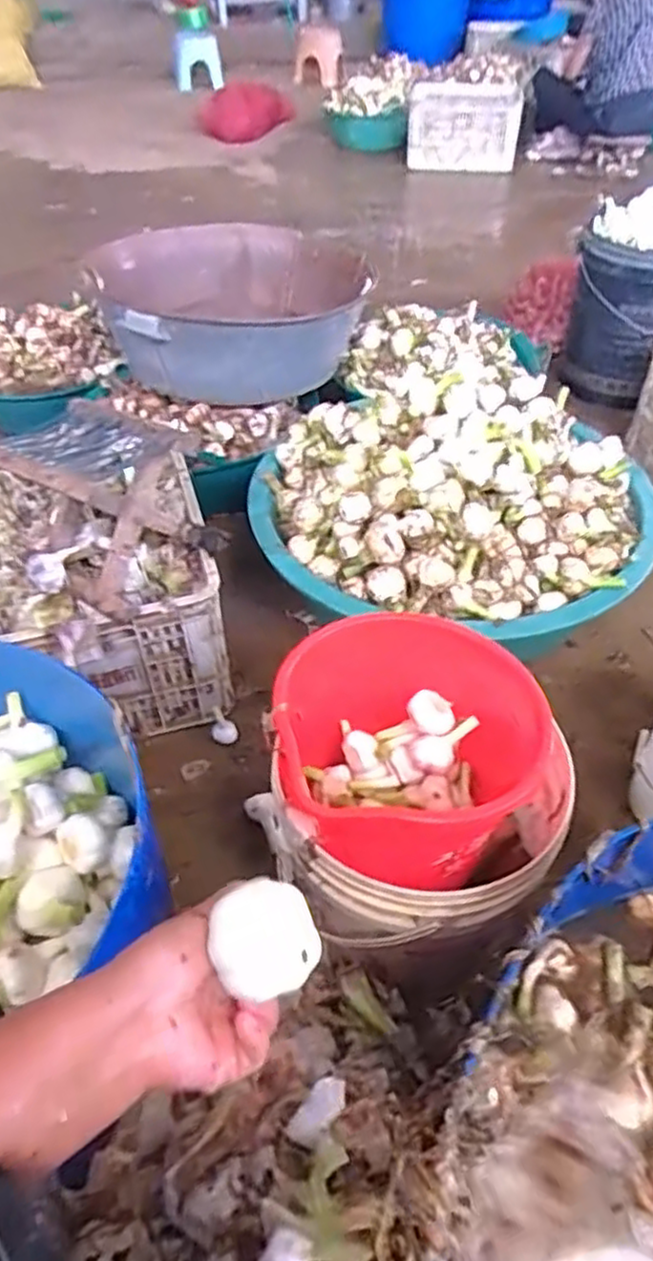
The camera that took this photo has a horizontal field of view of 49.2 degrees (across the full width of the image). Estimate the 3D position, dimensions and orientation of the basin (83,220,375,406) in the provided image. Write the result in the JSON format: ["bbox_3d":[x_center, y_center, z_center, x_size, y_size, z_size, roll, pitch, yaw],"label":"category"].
[{"bbox_3d":[-0.240,-0.740,1.690,0.642,0.229,0.642,-1,46,1],"label":"basin"}]

